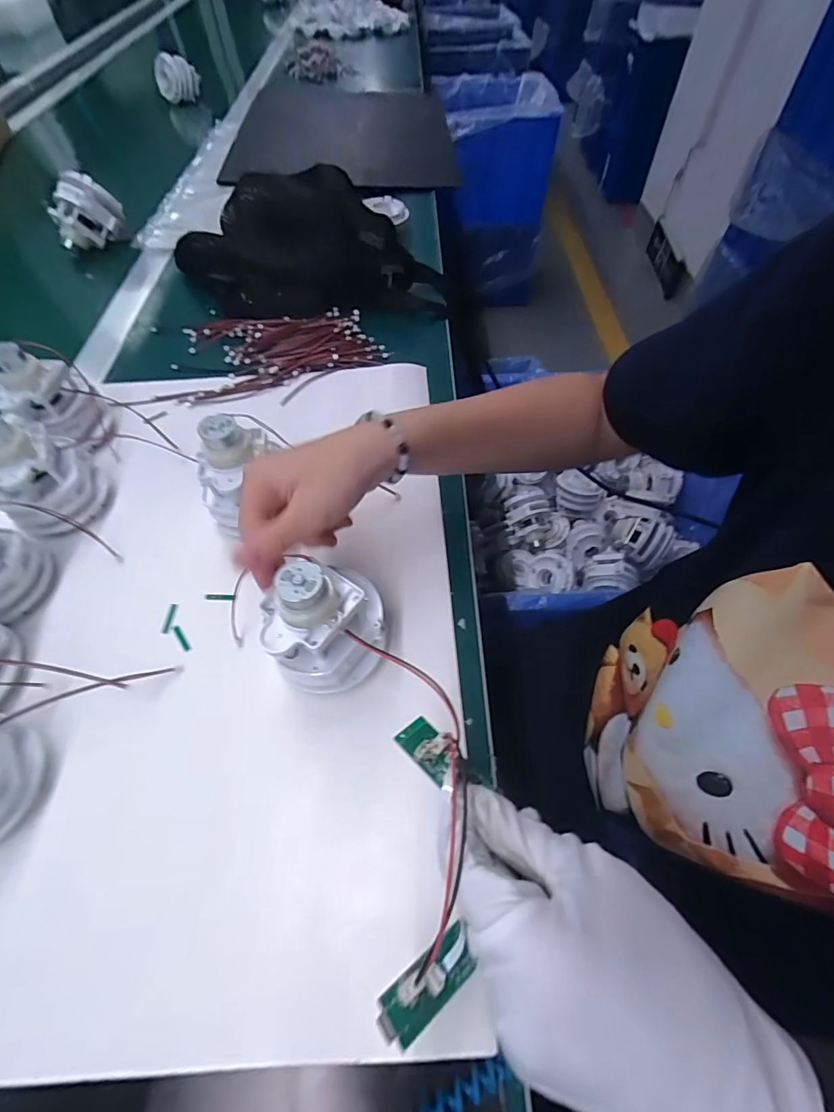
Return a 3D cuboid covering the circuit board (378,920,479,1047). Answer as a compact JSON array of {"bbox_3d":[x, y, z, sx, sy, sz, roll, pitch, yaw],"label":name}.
[{"bbox_3d":[0.006,0.167,0.182,0.045,0.011,0.017,-14,54,-40],"label":"circuit board"}]

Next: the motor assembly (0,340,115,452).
[{"bbox_3d":[-0.290,-0.123,0.370,0.065,0.079,0.052,-39,65,-21],"label":"motor assembly"}]

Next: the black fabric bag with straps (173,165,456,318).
[{"bbox_3d":[-0.118,-0.330,0.492,0.307,0.097,0.111,11,58,8],"label":"black fabric bag with straps"}]

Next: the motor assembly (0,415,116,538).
[{"bbox_3d":[-0.272,-0.062,0.332,0.070,0.079,0.067,36,65,21],"label":"motor assembly"}]

